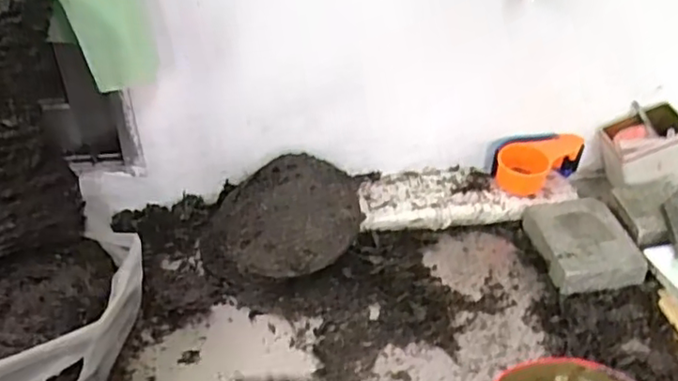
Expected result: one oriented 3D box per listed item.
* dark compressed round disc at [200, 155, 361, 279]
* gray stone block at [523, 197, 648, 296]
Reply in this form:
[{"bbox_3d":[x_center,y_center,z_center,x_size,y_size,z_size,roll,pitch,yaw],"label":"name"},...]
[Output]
[{"bbox_3d":[-0.085,0.046,0.901,0.224,0.099,0.187,-9,38,-11],"label":"dark compressed round disc"},{"bbox_3d":[0.346,0.072,0.899,0.127,0.048,0.156,-9,38,-11],"label":"gray stone block"}]

